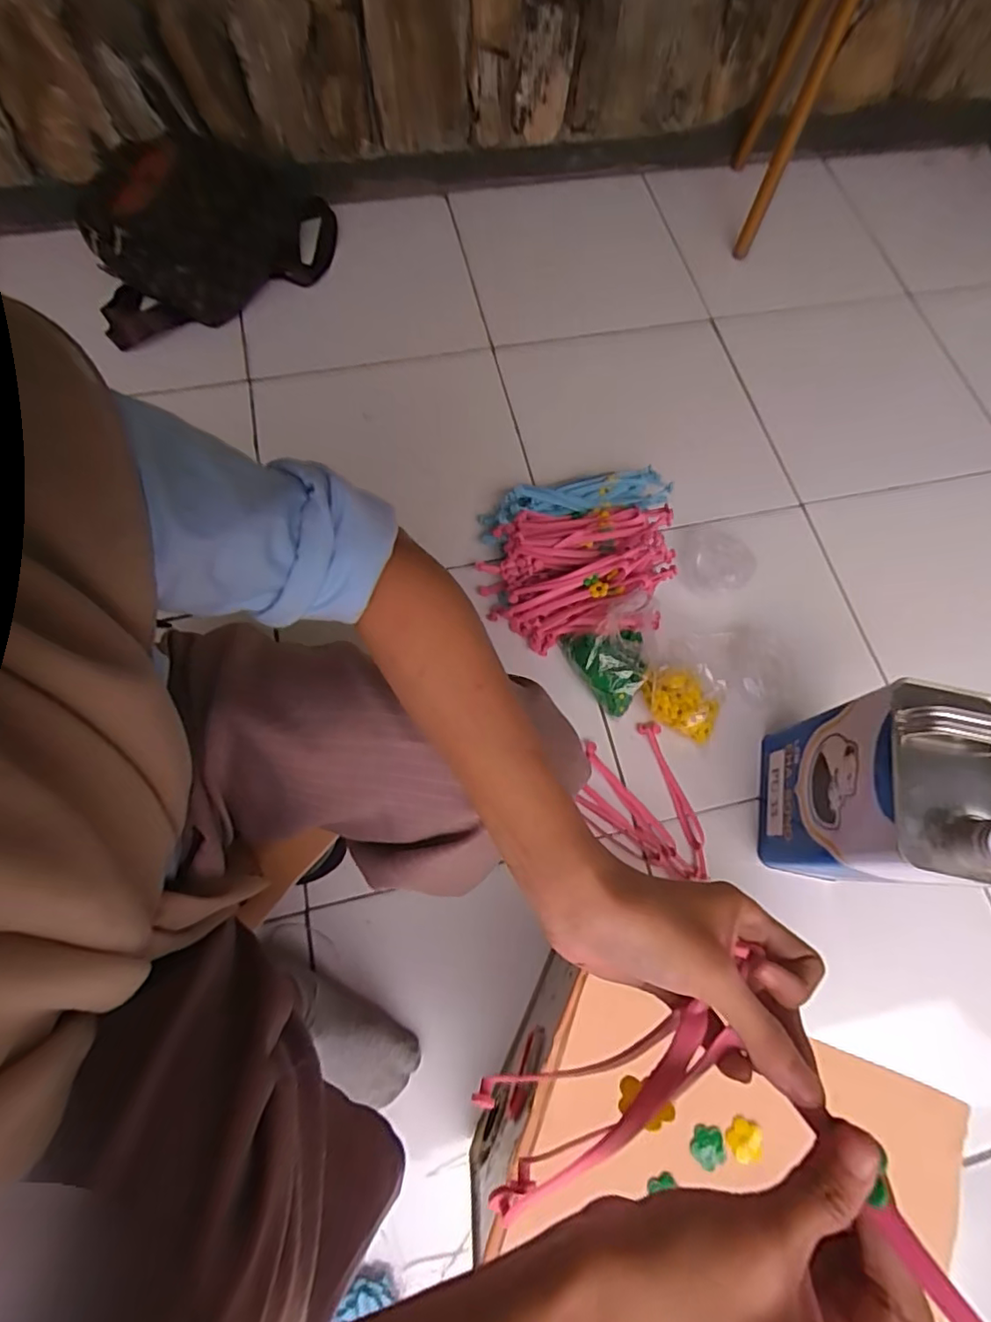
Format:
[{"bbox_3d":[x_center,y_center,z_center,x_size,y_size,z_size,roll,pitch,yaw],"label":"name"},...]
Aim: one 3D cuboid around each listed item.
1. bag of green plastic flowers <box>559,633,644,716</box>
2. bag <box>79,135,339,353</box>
[{"bbox_3d":[0.141,0.009,0.714,0.102,0.075,0.104,2,70,-2],"label":"bag of green plastic flowers"},{"bbox_3d":[-0.456,-0.689,0.904,0.416,0.164,0.250,-31,75,-13],"label":"bag"}]

